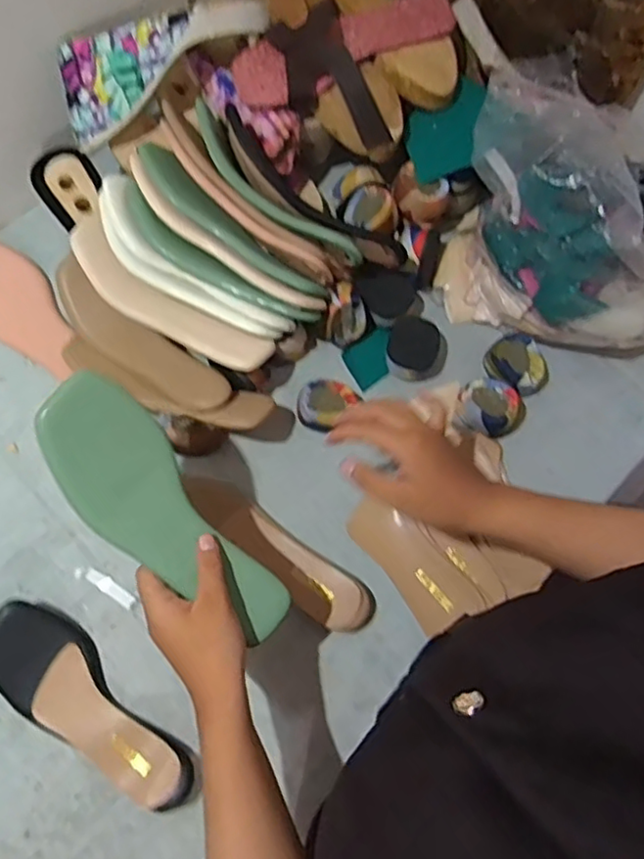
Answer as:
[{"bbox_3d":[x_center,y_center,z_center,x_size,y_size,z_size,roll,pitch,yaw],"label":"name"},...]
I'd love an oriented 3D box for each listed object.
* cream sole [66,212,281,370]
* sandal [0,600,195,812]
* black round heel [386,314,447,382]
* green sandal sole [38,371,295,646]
[{"bbox_3d":[-0.152,-0.125,0.606,0.222,0.028,0.056,33,95,4],"label":"cream sole"},{"bbox_3d":[-0.217,0.254,0.558,0.235,0.037,0.081,42,78,12],"label":"sandal"},{"bbox_3d":[0.098,-0.083,0.645,0.061,0.028,0.070,8,73,3],"label":"black round heel"},{"bbox_3d":[-0.118,0.065,0.462,0.080,0.022,0.234,-42,98,-11],"label":"green sandal sole"}]

